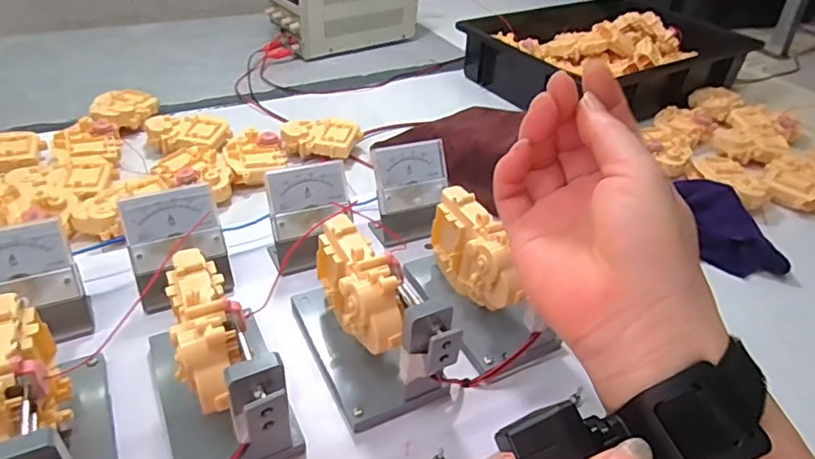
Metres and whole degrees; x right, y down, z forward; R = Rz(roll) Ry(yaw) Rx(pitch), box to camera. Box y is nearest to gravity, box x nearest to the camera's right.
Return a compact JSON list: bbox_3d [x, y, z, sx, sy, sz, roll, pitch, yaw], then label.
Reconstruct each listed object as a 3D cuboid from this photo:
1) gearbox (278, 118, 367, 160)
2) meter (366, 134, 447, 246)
[{"bbox_3d":[-0.112,-0.120,0.716,0.102,0.031,0.059,1,37,-5],"label":"gearbox"},{"bbox_3d":[0.005,-0.029,0.475,0.068,0.075,0.044,-13,42,-24],"label":"meter"}]

